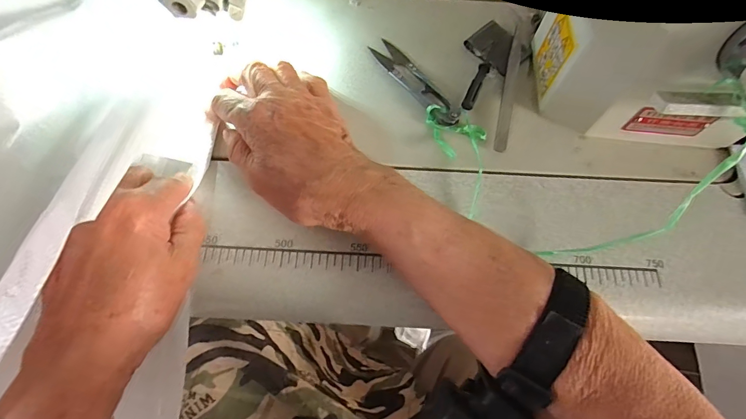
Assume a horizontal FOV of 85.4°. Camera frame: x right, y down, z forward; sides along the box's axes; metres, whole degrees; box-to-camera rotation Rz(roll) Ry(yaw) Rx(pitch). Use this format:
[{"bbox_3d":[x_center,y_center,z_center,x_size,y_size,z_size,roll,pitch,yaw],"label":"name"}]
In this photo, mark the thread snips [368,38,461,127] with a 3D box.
[{"bbox_3d":[0.033,-0.102,0.318,0.022,0.009,0.096,-33,72,-15],"label":"thread snips"}]

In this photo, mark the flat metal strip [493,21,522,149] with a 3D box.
[{"bbox_3d":[0.109,-0.099,0.318,0.010,0.007,0.119,15,67,4],"label":"flat metal strip"}]

